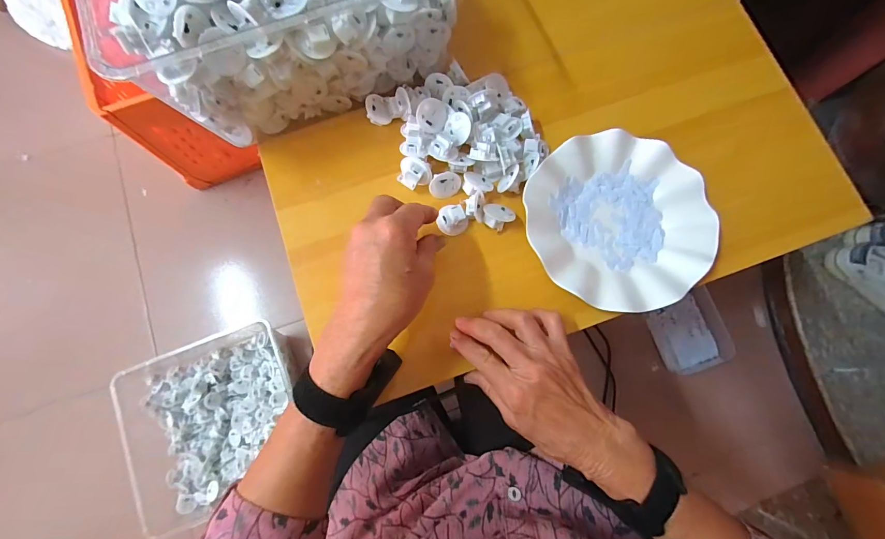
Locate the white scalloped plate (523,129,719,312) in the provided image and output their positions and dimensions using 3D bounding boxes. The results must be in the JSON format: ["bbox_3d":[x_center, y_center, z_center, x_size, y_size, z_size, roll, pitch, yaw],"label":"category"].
[{"bbox_3d":[0.177,-0.049,0.389,0.180,0.022,0.177,0,77,-1],"label":"white scalloped plate"}]

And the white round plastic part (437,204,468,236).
[{"bbox_3d":[0.011,-0.051,0.391,0.030,0.020,0.028,0,77,-1],"label":"white round plastic part"}]

